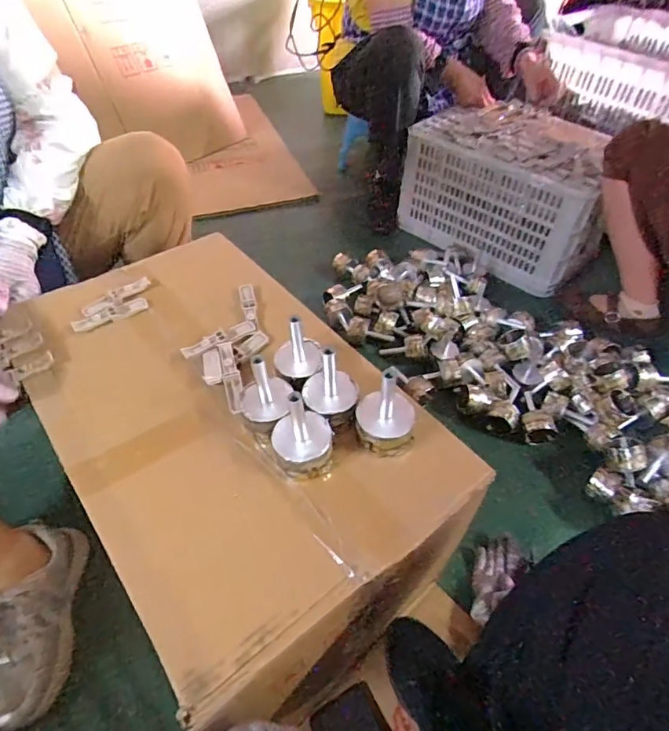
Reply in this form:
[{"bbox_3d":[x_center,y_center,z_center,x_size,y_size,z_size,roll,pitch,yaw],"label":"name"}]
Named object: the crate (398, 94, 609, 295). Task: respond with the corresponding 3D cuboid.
[{"bbox_3d":[0.508,-0.509,1.361,0.359,0.326,0.526,-35,57,-29],"label":"crate"}]

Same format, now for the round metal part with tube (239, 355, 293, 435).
[{"bbox_3d":[-0.075,0.027,0.512,0.052,0.096,0.054,1,47,-1],"label":"round metal part with tube"}]

